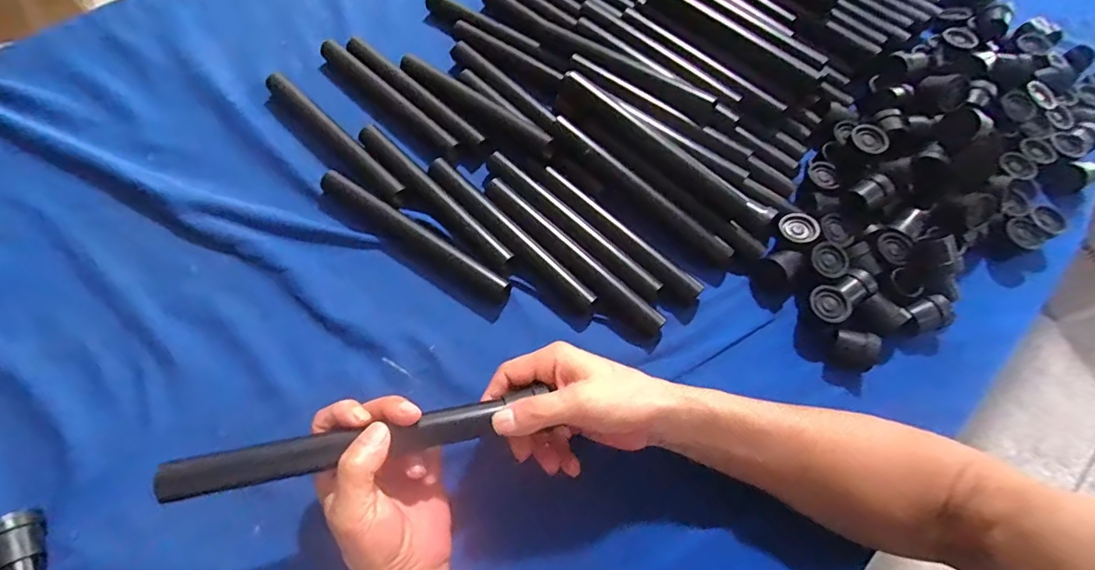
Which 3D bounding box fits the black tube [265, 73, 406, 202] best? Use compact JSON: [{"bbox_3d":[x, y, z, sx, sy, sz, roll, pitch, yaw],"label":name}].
[{"bbox_3d":[-0.230,-0.162,0.521,0.213,0.024,0.025,42,70,16],"label":"black tube"}]

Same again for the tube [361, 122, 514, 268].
[{"bbox_3d":[-0.118,-0.093,0.496,0.214,0.025,0.023,42,70,16],"label":"tube"}]

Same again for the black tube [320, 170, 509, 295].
[{"bbox_3d":[-0.134,-0.052,0.477,0.217,0.026,0.023,32,67,11],"label":"black tube"}]

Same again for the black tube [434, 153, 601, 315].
[{"bbox_3d":[-0.038,-0.053,0.480,0.027,0.022,0.215,-40,73,-19],"label":"black tube"}]

